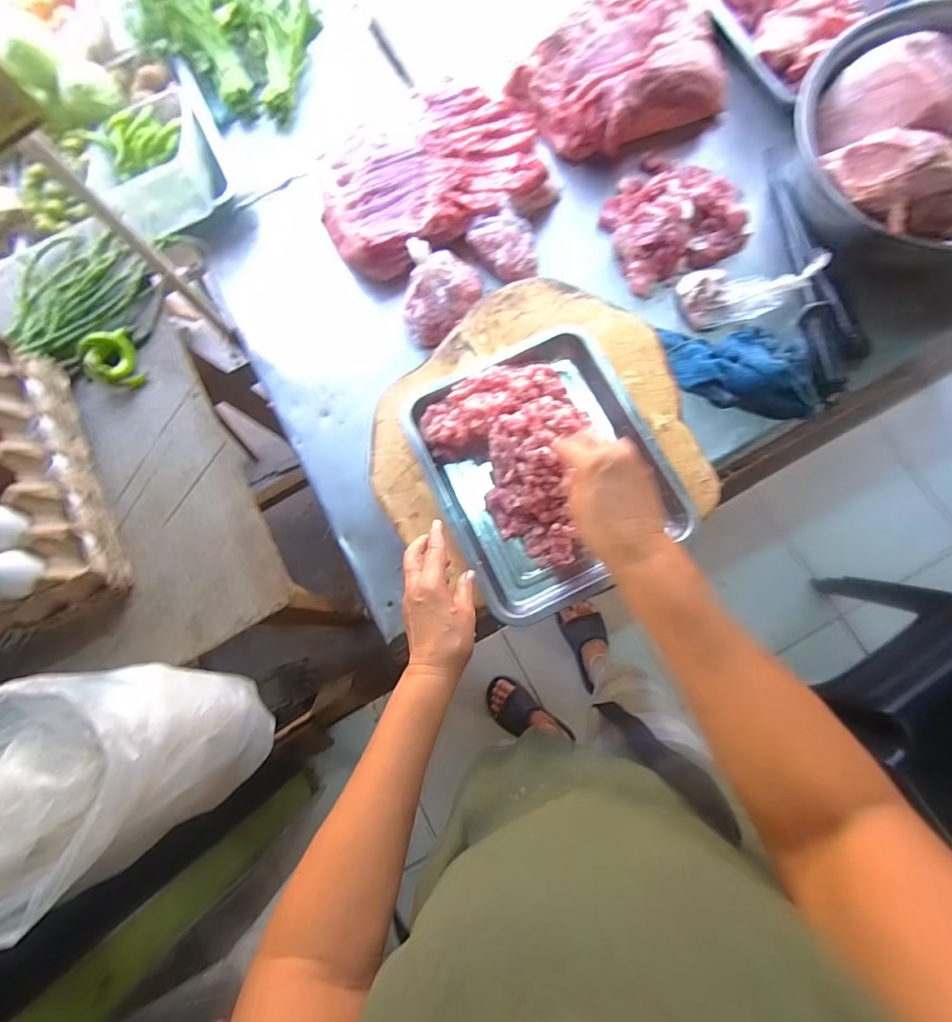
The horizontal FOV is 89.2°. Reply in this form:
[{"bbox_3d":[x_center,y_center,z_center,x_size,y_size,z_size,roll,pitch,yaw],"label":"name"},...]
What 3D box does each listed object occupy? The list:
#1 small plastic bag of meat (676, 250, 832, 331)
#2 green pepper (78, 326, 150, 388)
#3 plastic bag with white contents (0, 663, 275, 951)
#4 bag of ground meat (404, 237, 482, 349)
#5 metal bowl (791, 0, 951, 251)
[{"bbox_3d":[0.382,-0.309,0.678,0.181,0.040,0.081,-3,80,22],"label":"small plastic bag of meat"},{"bbox_3d":[-0.447,-0.184,0.590,0.056,0.029,0.073,-23,80,-1],"label":"green pepper"},{"bbox_3d":[-0.381,0.242,0.397,0.421,0.153,0.175,-18,77,-42],"label":"plastic bag with white contents"},{"bbox_3d":[-0.050,-0.320,0.701,0.114,0.083,0.117,-8,80,1],"label":"bag of ground meat"},{"bbox_3d":[0.607,-0.477,0.630,0.327,0.136,0.305,0,80,3],"label":"metal bowl"}]

